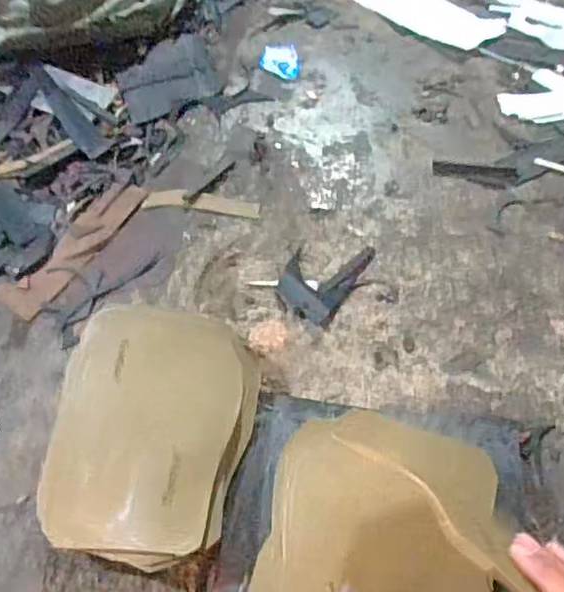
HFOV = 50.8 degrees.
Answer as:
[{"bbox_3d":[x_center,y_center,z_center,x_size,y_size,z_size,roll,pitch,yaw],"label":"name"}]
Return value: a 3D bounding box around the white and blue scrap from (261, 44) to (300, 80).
[{"bbox_3d":[-0.002,-0.415,1.045,0.066,0.007,0.100,1,55,3],"label":"white and blue scrap"}]

